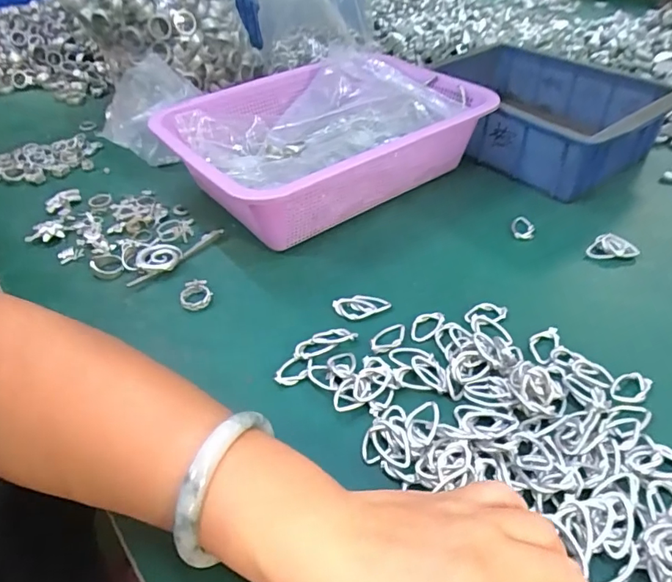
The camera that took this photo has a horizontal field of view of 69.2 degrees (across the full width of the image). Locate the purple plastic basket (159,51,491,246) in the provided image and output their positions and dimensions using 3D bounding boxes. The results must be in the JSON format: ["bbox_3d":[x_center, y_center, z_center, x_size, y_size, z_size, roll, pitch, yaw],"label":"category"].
[{"bbox_3d":[-0.010,-0.155,0.510,0.305,0.092,0.219,-30,48,-25],"label":"purple plastic basket"}]

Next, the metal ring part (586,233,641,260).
[{"bbox_3d":[0.240,-0.037,0.425,0.041,0.015,0.021,-1,42,4],"label":"metal ring part"}]

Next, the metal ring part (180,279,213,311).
[{"bbox_3d":[-0.116,0.003,0.402,0.025,0.010,0.029,-19,44,-15],"label":"metal ring part"}]

